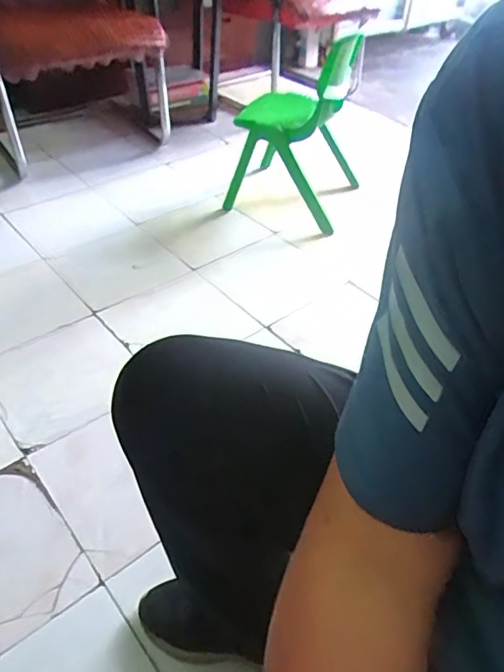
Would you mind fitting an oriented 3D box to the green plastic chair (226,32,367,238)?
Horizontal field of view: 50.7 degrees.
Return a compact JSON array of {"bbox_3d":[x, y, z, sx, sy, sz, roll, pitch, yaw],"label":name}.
[{"bbox_3d":[0.155,-0.634,1.592,0.336,0.464,0.392,19,46,17],"label":"green plastic chair"}]

